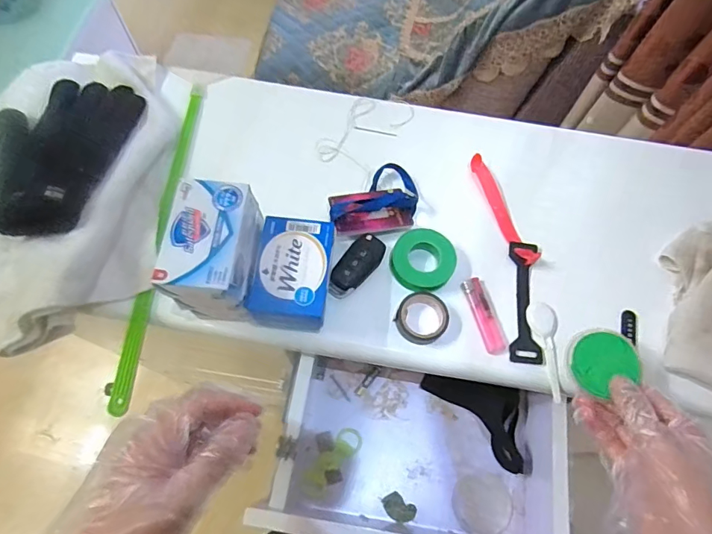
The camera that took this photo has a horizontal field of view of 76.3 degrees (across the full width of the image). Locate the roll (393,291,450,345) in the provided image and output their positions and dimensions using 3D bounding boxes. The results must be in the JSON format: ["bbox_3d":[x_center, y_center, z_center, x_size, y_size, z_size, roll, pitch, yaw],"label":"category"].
[{"bbox_3d":[0.068,0.052,0.461,0.052,0.019,0.052,1,68,-3],"label":"roll"}]

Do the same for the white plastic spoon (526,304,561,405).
[{"bbox_3d":[0.197,0.084,0.461,0.030,0.005,0.099,-4,68,-5],"label":"white plastic spoon"}]

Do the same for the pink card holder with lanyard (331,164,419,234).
[{"bbox_3d":[0.020,-0.079,0.506,0.099,0.027,0.079,-6,68,-5],"label":"pink card holder with lanyard"}]

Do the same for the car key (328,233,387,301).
[{"bbox_3d":[-0.001,-0.001,0.475,0.032,0.013,0.076,39,71,12],"label":"car key"}]

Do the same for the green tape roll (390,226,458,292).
[{"bbox_3d":[0.071,-0.007,0.478,0.065,0.019,0.063,1,68,-3],"label":"green tape roll"}]

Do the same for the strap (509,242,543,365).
[{"bbox_3d":[0.177,0.035,0.476,0.030,0.011,0.130,6,68,0],"label":"strap"}]

